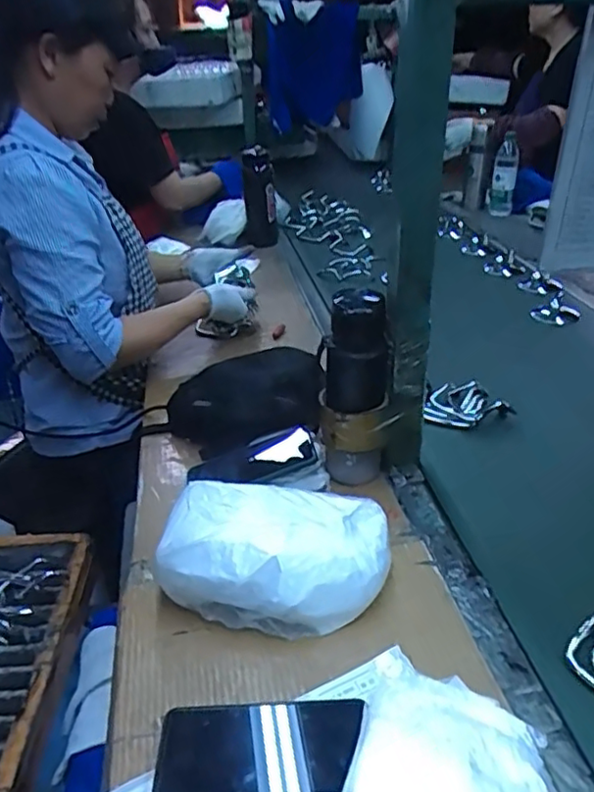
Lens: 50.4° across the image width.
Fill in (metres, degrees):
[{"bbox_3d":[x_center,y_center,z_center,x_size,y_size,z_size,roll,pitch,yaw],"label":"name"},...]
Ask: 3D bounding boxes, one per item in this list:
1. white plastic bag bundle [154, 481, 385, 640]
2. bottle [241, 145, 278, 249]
[{"bbox_3d":[-0.020,0.155,0.625,0.209,0.086,0.128,3,31,10],"label":"white plastic bag bundle"},{"bbox_3d":[-0.093,-0.506,1.606,0.085,0.226,0.069,-3,30,-2],"label":"bottle"}]

